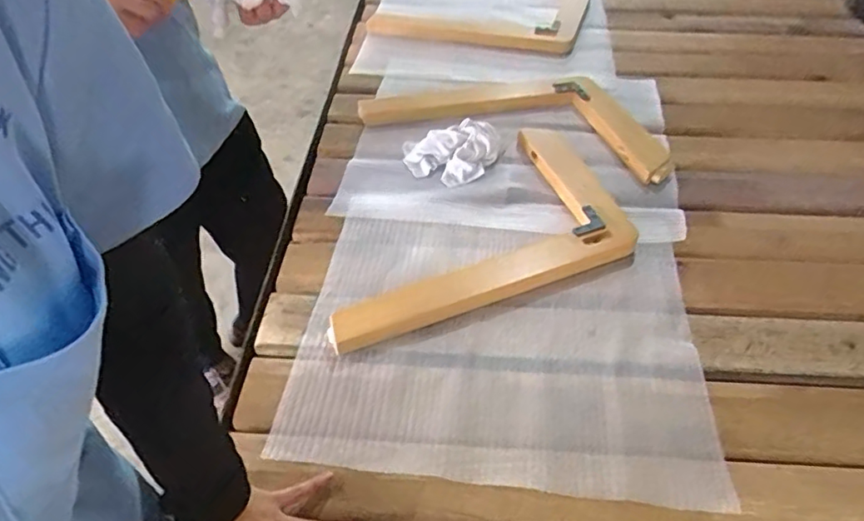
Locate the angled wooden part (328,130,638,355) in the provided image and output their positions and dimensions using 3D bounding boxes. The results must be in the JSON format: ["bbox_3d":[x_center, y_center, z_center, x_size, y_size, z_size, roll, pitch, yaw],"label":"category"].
[{"bbox_3d":[0.133,-0.040,0.811,0.252,0.043,0.529,25,50,22],"label":"angled wooden part"}]

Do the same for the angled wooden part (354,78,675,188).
[{"bbox_3d":[0.161,-0.276,1.065,0.549,0.051,0.228,14,41,17],"label":"angled wooden part"}]

